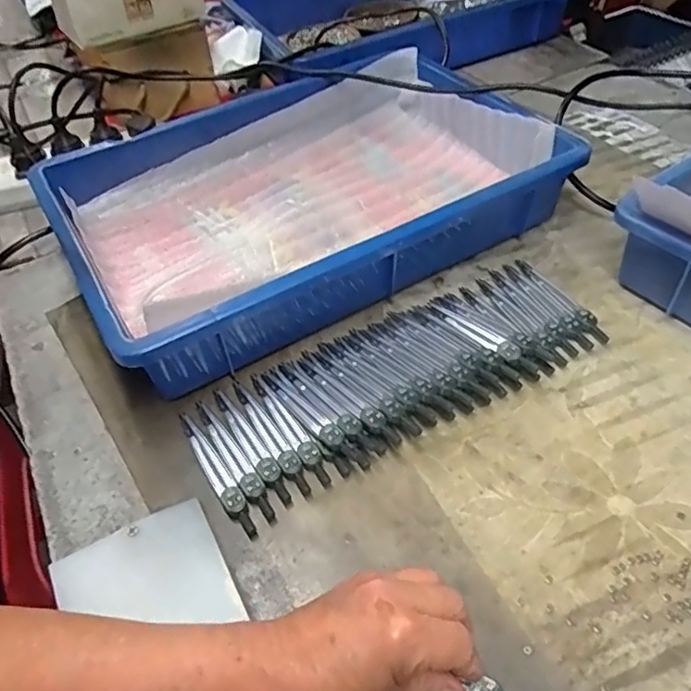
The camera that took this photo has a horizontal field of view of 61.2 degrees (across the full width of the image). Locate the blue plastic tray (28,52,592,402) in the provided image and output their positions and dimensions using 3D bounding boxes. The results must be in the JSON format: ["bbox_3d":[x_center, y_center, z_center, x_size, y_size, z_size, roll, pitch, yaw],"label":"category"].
[{"bbox_3d":[-0.040,-0.146,0.558,0.422,0.080,0.295,-26,52,-19],"label":"blue plastic tray"}]

